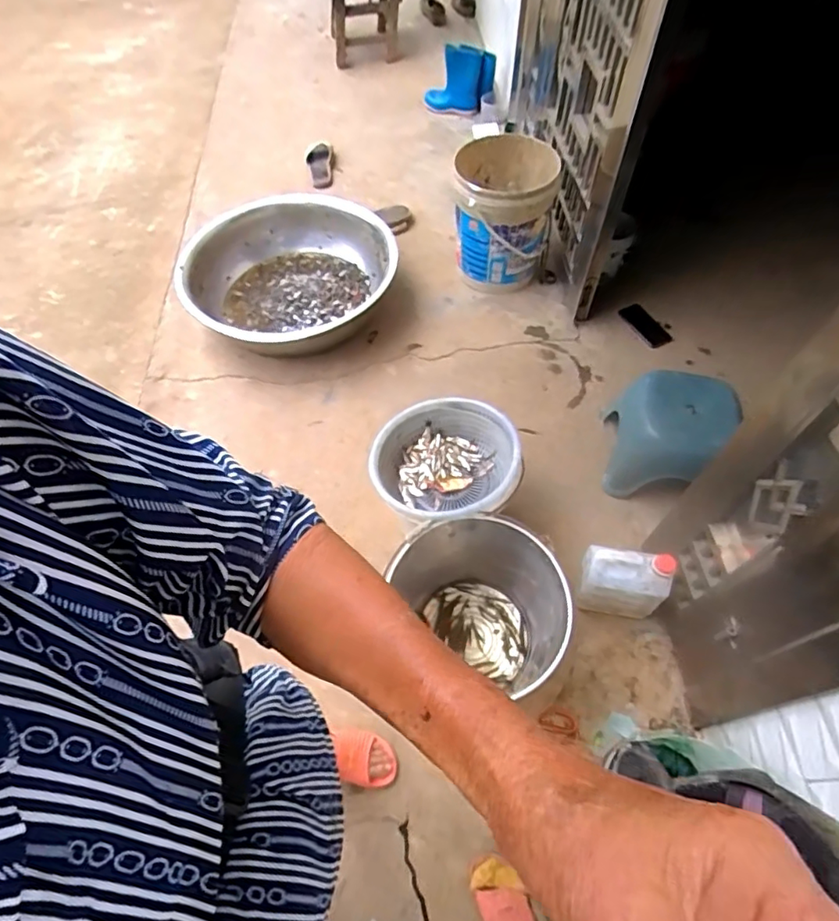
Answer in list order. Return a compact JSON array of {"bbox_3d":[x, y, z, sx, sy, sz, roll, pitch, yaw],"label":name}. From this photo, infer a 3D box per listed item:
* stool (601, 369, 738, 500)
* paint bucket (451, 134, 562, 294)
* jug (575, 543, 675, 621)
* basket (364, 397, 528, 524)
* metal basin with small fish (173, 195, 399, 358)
[{"bbox_3d":[0.602,-0.066,1.347,0.235,0.236,0.258,11,59,8],"label":"stool"},{"bbox_3d":[0.246,-0.705,1.667,0.283,0.418,0.284,-1,58,1],"label":"paint bucket"},{"bbox_3d":[0.418,0.261,1.150,0.170,0.210,0.087,12,59,8],"label":"jug"},{"bbox_3d":[0.069,0.003,1.177,0.277,0.137,0.309,-39,66,-19],"label":"basket"},{"bbox_3d":[-0.417,-0.592,1.721,0.637,0.185,0.591,-30,62,-16],"label":"metal basin with small fish"}]

